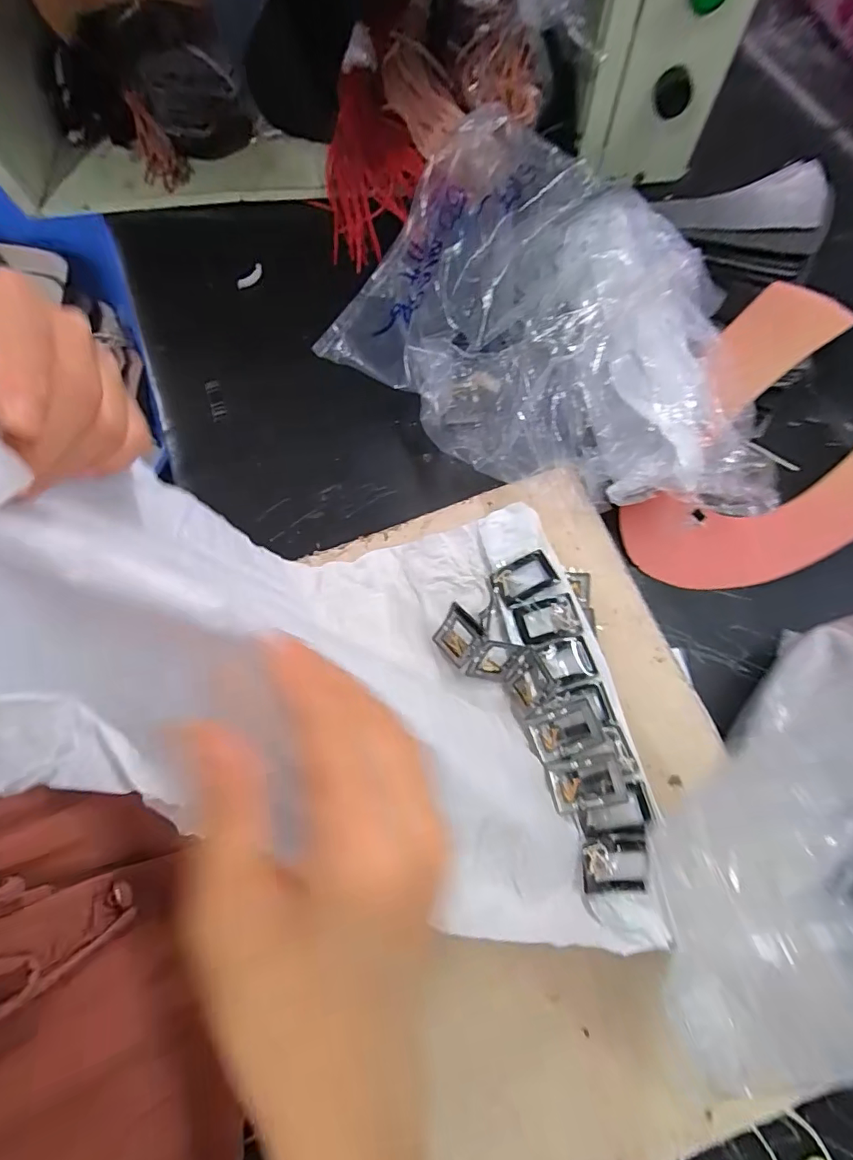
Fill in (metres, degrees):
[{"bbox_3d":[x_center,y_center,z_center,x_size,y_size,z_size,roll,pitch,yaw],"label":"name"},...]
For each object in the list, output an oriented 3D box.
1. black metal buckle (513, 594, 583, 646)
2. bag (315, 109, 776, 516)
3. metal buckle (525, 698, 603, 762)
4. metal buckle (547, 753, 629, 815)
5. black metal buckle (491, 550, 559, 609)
[{"bbox_3d":[0.083,0.027,0.338,0.041,0.004,0.028,-14,72,0],"label":"black metal buckle"},{"bbox_3d":[0.106,-0.189,0.397,0.380,0.099,0.232,42,80,15],"label":"bag"},{"bbox_3d":[0.087,0.094,0.310,0.041,0.006,0.028,-20,72,-2],"label":"metal buckle"},{"bbox_3d":[0.096,0.121,0.298,0.041,0.010,0.028,-12,72,1],"label":"metal buckle"},{"bbox_3d":[0.069,-0.001,0.348,0.043,0.004,0.028,-25,72,-4],"label":"black metal buckle"}]

